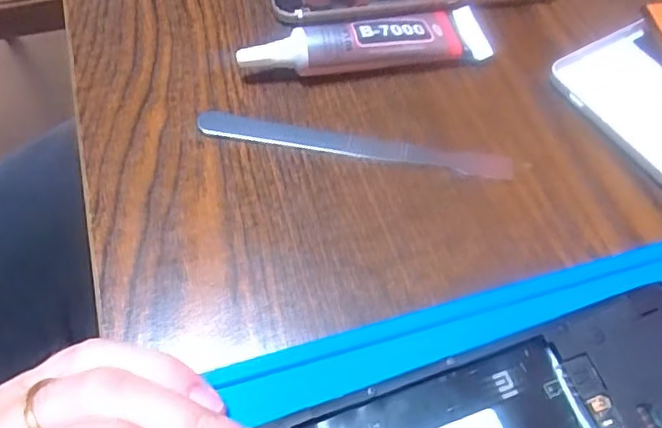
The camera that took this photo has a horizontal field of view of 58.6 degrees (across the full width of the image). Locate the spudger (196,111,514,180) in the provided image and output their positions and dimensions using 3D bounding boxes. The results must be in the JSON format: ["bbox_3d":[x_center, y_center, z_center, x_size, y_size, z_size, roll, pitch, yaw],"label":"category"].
[{"bbox_3d":[0.009,-0.026,0.228,0.120,0.004,0.012,9,59,3],"label":"spudger"}]

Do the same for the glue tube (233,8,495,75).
[{"bbox_3d":[0.016,-0.071,0.244,0.105,0.018,0.026,-12,60,-9],"label":"glue tube"}]

